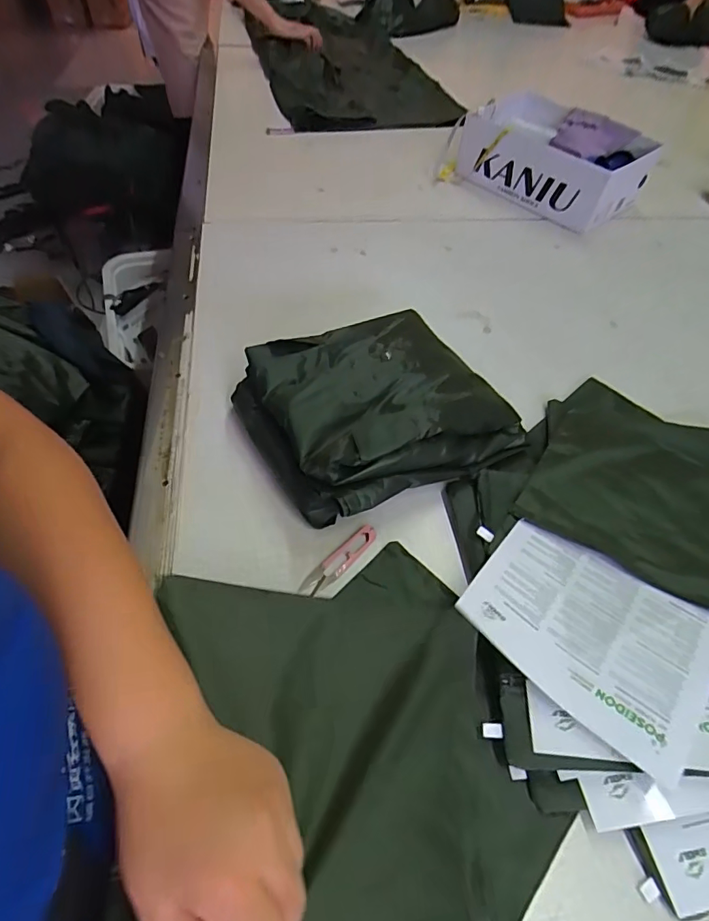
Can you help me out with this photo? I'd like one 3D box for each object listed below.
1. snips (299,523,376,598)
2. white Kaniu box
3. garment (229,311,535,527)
[{"bbox_3d":[-0.015,0.104,0.508,0.023,0.009,0.101,37,57,22],"label":"snips"},{"bbox_3d":[0.461,-0.713,1.133,0.408,0.128,0.300,40,60,23],"label":"white Kaniu box"},{"bbox_3d":[0.028,-0.068,0.594,0.297,0.094,0.249,-23,57,-21],"label":"garment"}]

